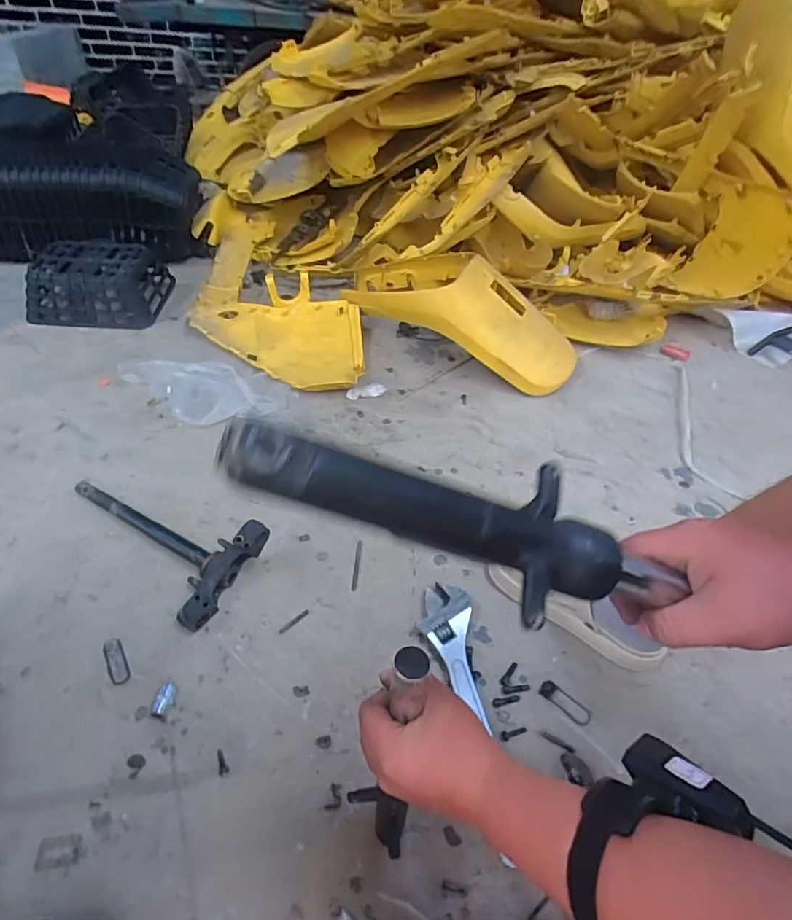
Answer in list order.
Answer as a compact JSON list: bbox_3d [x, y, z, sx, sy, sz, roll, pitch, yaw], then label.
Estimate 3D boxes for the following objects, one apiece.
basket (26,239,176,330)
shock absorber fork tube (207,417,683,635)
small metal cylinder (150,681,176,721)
[{"bbox_3d":[-0.756,-0.454,1.334,0.289,0.124,0.237,4,45,0],"label":"basket"},{"bbox_3d":[0.048,0.035,0.260,0.264,0.034,0.062,19,43,-21],"label":"shock absorber fork tube"},{"bbox_3d":[-0.299,0.309,0.676,0.022,0.015,0.049,7,46,2],"label":"small metal cylinder"}]

